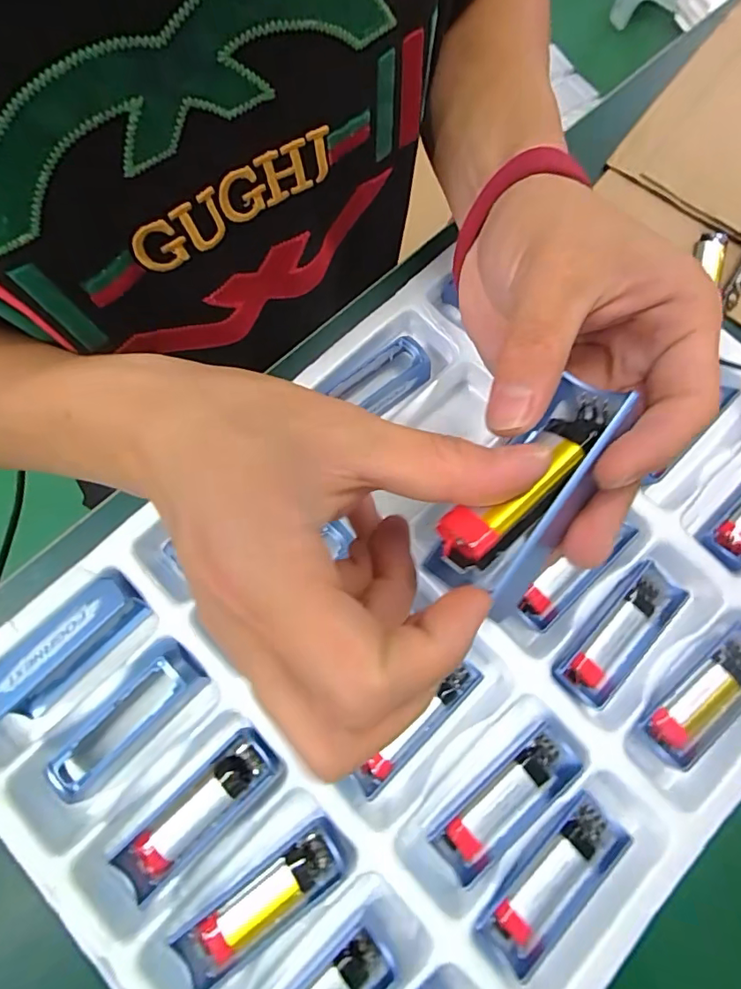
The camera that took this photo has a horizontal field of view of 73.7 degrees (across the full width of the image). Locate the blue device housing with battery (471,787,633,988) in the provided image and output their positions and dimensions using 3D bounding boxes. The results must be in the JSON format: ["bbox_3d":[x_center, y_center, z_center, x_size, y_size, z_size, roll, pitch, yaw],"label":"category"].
[{"bbox_3d":[0.084,0.180,0.233,0.030,0.018,0.080,44,79,10],"label":"blue device housing with battery"}]

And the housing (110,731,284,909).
[{"bbox_3d":[-0.082,0.149,0.237,0.080,0.016,0.026,-41,80,-10],"label":"housing"}]

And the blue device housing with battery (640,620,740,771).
[{"bbox_3d":[0.172,0.102,0.252,0.079,0.014,0.028,-41,80,-10],"label":"blue device housing with battery"}]

